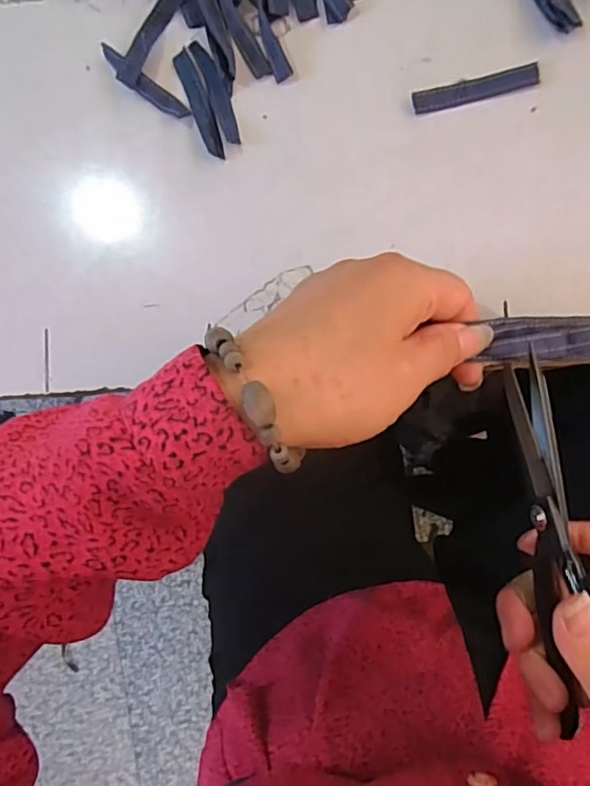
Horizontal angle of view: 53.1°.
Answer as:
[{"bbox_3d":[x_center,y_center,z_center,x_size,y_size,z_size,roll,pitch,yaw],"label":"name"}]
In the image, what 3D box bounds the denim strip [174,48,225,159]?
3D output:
[{"bbox_3d":[-0.048,-0.147,0.299,0.010,0.004,0.058,-21,86,8],"label":"denim strip"}]

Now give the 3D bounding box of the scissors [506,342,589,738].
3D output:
[{"bbox_3d":[0.118,0.078,0.254,0.021,0.072,0.183,-13,73,9],"label":"scissors"}]

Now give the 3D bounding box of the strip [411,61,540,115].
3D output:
[{"bbox_3d":[0.085,-0.144,0.278,0.057,0.004,0.011,-10,88,9],"label":"strip"}]

